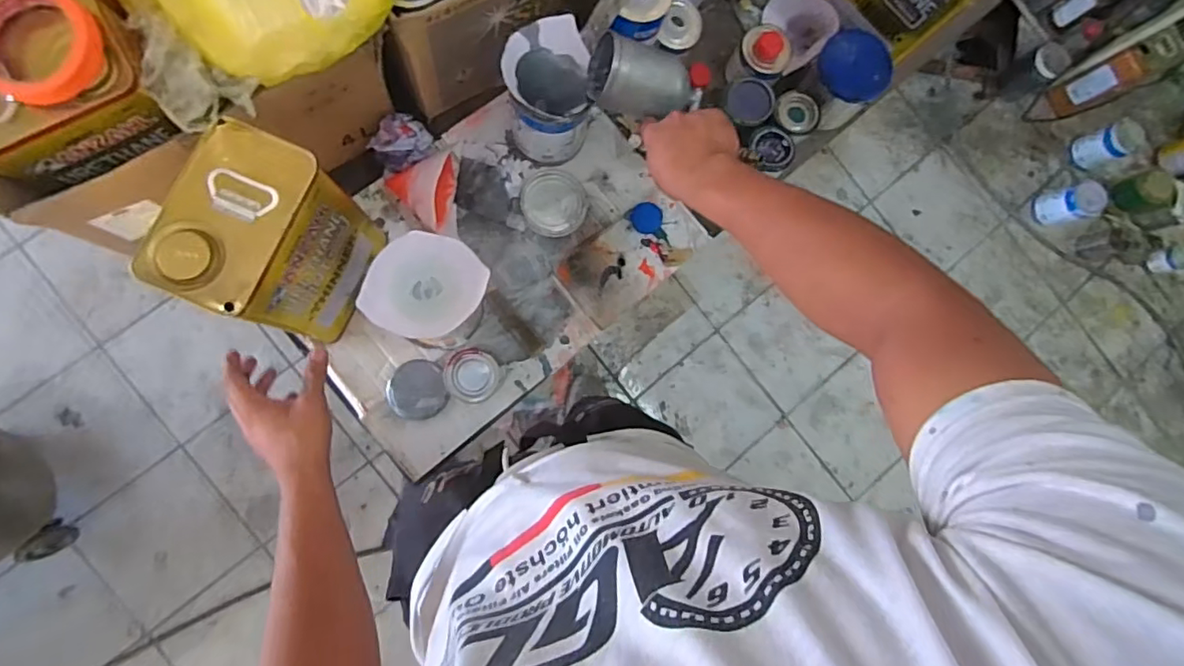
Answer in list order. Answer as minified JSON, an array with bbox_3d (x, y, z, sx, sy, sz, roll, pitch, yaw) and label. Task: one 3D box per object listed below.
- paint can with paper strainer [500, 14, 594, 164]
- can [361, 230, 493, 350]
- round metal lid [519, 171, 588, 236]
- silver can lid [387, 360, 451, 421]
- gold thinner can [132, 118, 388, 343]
[{"bbox_3d":[-0.058,-0.304,0.740,0.109,0.145,0.123,-15,87,-10],"label":"paint can with paper strainer"},{"bbox_3d":[-0.190,-0.044,0.686,0.114,0.157,0.114,1,85,-9],"label":"can"},{"bbox_3d":[-0.053,-0.184,0.808,0.092,0.009,0.093,1,85,-9],"label":"round metal lid"},{"bbox_3d":[-0.227,0.074,0.747,0.073,0.013,0.075,1,85,-9],"label":"silver can lid"},{"bbox_3d":[-0.337,-0.091,0.616,0.123,0.223,0.167,23,82,-6],"label":"gold thinner can"}]

